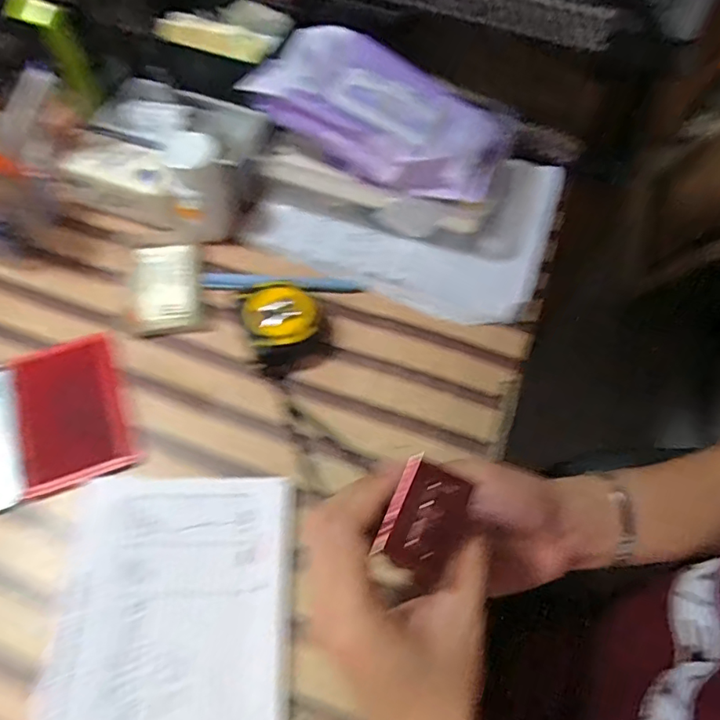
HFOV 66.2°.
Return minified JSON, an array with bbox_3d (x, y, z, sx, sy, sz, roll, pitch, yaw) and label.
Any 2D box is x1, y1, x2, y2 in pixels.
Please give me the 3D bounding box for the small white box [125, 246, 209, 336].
[{"bbox_3d":[-0.174,-0.064,0.484,0.064,0.010,0.095,-11,62,-9],"label":"small white box"}]

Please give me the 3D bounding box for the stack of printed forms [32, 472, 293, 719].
[{"bbox_3d":[-0.120,0.179,0.349,0.147,0.016,0.216,-1,61,-3],"label":"stack of printed forms"}]

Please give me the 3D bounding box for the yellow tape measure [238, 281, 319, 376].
[{"bbox_3d":[-0.064,-0.029,0.452,0.057,0.035,0.067,-8,62,-7],"label":"yellow tape measure"}]

